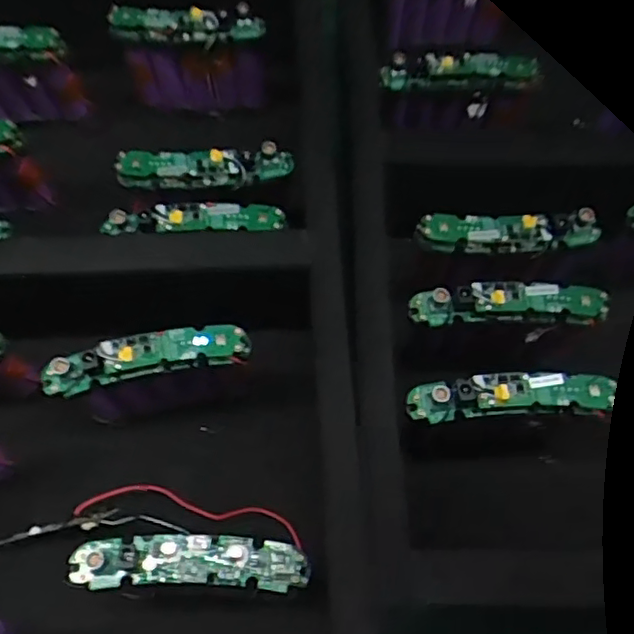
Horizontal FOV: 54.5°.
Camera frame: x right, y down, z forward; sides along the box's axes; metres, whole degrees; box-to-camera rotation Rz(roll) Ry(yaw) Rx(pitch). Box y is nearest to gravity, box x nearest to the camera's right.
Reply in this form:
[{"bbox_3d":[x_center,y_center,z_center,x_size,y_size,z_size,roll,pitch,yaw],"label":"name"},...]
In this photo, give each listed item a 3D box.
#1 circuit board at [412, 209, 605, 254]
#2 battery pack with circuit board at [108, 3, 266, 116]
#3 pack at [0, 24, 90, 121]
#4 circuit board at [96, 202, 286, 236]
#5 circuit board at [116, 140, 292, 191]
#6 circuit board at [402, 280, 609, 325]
[{"bbox_3d":[0.125,-0.055,0.399,0.115,0.010,0.026,-3,104,-1],"label":"circuit board"},{"bbox_3d":[-0.101,-0.208,0.498,0.113,0.087,0.023,4,66,0],"label":"battery pack with circuit board"},{"bbox_3d":[-0.252,-0.193,0.493,0.111,0.085,0.021,-7,66,-4],"label":"pack"},{"bbox_3d":[-0.080,-0.064,0.397,0.115,0.013,0.019,-1,66,-2],"label":"circuit board"},{"bbox_3d":[-0.077,-0.102,0.418,0.117,0.024,0.019,0,66,-1],"label":"circuit board"},{"bbox_3d":[0.116,-0.009,0.375,0.115,0.017,0.022,0,66,-1],"label":"circuit board"}]

